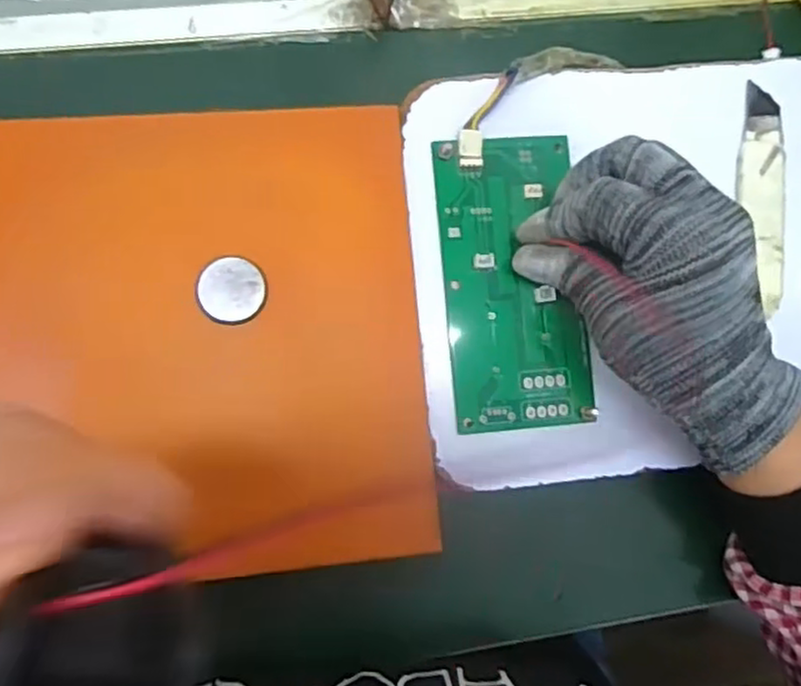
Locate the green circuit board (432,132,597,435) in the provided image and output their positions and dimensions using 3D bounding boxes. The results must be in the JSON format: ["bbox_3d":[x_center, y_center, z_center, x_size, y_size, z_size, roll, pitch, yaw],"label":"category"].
[{"bbox_3d":[0.051,-0.028,0.321,0.063,0.005,0.133,-7,87,-7],"label":"green circuit board"}]

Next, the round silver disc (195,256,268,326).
[{"bbox_3d":[-0.072,-0.022,0.301,0.029,0.004,0.029,1,84,-6],"label":"round silver disc"}]

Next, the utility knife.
[{"bbox_3d":[0.174,-0.072,0.336,0.021,0.007,0.107,4,83,-5],"label":"utility knife"}]

